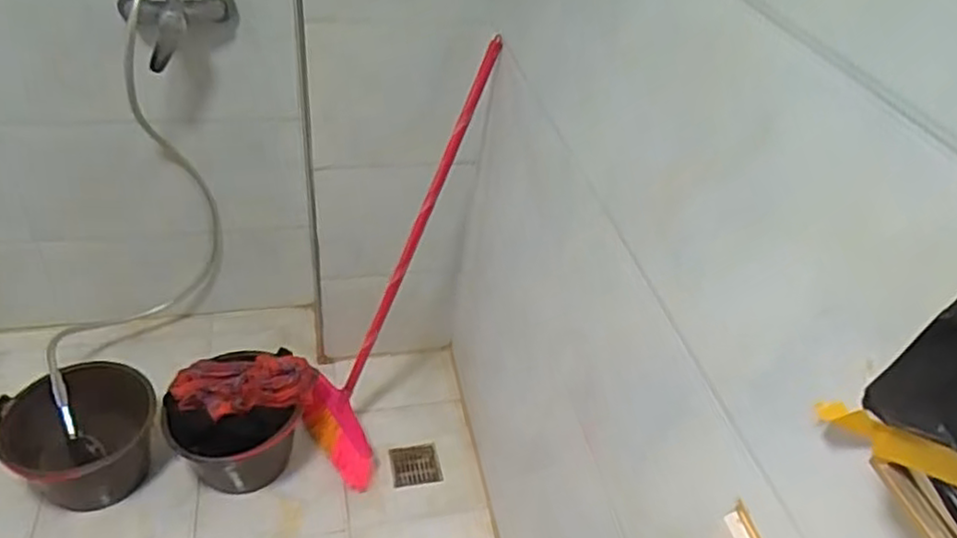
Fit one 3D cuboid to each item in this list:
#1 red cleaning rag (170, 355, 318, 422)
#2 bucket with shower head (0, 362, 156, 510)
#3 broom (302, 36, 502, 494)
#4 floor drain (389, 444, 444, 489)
[{"bbox_3d":[-0.469,0.237,1.399,0.266,0.071,0.127,-7,42,-17],"label":"red cleaning rag"},{"bbox_3d":[-0.784,0.330,1.389,0.258,0.197,0.252,4,40,-4],"label":"bucket with shower head"},{"bbox_3d":[-0.141,0.014,1.356,0.124,0.929,0.234,-3,34,-48],"label":"broom"},{"bbox_3d":[-0.141,0.440,1.557,0.108,0.018,0.100,-5,41,-14],"label":"floor drain"}]

